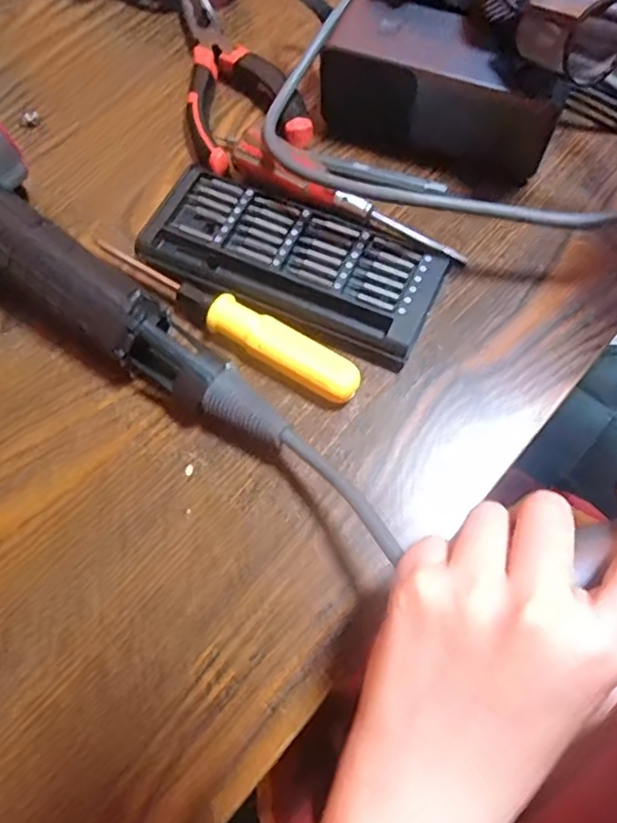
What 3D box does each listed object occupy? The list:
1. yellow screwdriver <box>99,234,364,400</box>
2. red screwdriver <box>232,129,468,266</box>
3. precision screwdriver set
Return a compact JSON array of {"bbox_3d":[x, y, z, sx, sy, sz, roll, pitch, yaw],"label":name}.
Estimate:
[{"bbox_3d":[-0.042,-0.048,0.305,0.154,0.017,0.021,32,72,12],"label":"yellow screwdriver"},{"bbox_3d":[0.020,-0.111,0.325,0.137,0.023,0.018,29,71,11],"label":"red screwdriver"},{"bbox_3d":[-0.010,-0.080,0.318,0.154,0.015,0.071,25,70,10],"label":"precision screwdriver set"}]

